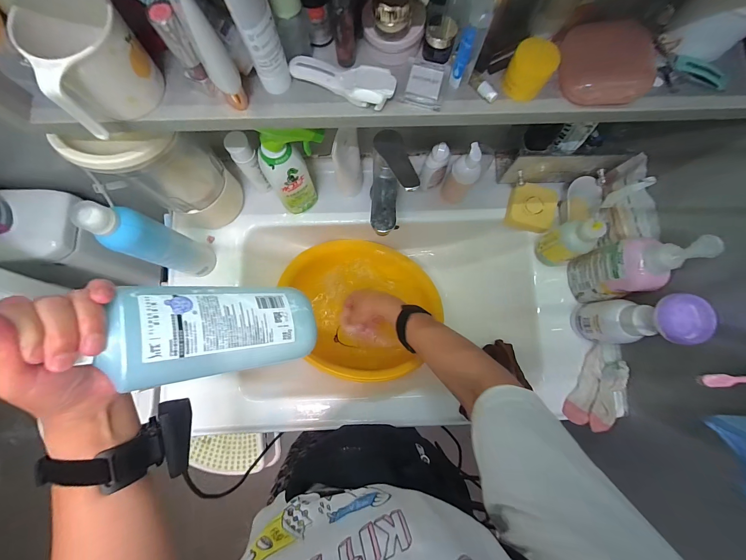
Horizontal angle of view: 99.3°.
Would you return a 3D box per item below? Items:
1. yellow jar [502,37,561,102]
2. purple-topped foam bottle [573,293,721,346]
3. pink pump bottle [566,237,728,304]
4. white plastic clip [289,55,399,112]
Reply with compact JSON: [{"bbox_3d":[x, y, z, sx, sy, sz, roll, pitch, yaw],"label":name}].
[{"bbox_3d":[0.144,-0.193,0.293,0.038,0.037,0.033,32,82,4],"label":"yellow jar"},{"bbox_3d":[0.397,0.063,0.489,0.068,0.174,0.068,-11,81,-3],"label":"purple-topped foam bottle"},{"bbox_3d":[0.394,-0.018,0.488,0.052,0.208,0.084,-9,81,-2],"label":"pink pump bottle"},{"bbox_3d":[-0.029,-0.187,0.300,0.099,0.014,0.032,12,81,1],"label":"white plastic clip"}]

